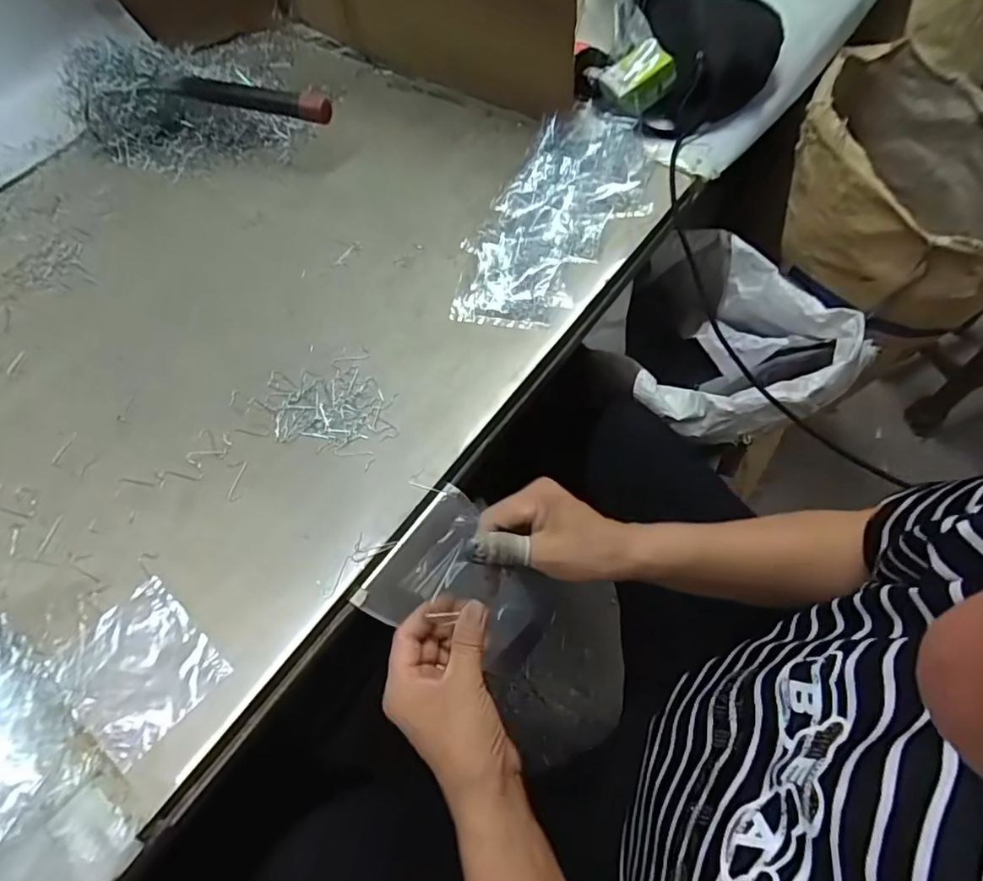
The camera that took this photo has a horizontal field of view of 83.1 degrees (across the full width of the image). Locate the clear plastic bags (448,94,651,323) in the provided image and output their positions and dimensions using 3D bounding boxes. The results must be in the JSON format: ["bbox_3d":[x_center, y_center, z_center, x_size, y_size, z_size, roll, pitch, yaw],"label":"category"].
[{"bbox_3d":[0.071,-0.239,0.573,0.131,0.030,0.320,24,64,17],"label":"clear plastic bags"}]

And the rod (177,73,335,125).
[{"bbox_3d":[-0.272,-0.391,0.631,0.201,0.023,0.024,18,62,11],"label":"rod"}]

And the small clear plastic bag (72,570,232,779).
[{"bbox_3d":[-0.241,0.155,0.379,0.097,0.006,0.084,37,68,22],"label":"small clear plastic bag"}]

